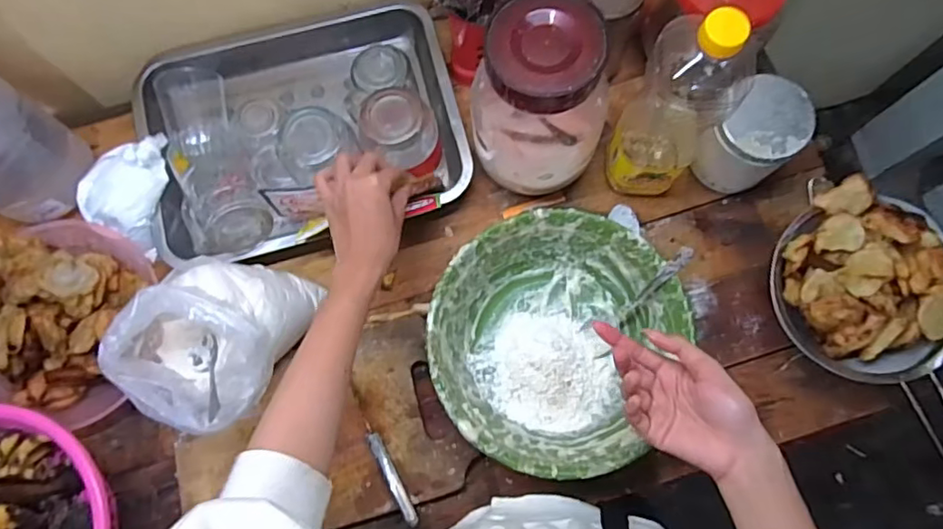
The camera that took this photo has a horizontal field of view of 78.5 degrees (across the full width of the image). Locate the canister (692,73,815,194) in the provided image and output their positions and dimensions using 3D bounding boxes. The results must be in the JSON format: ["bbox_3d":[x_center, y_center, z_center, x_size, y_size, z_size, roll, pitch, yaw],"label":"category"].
[{"bbox_3d":[0.287,-0.128,0.600,0.089,0.107,0.076,-38,79,-8],"label":"canister"}]

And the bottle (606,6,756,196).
[{"bbox_3d":[0.184,-0.140,0.524,0.078,0.258,0.087,36,79,9],"label":"bottle"}]

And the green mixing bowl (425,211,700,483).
[{"bbox_3d":[0.074,0.069,0.563,0.214,0.072,0.235,0,76,1],"label":"green mixing bowl"}]

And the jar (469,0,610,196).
[{"bbox_3d":[0.068,-0.147,0.546,0.112,0.181,0.117,0,76,1],"label":"jar"}]

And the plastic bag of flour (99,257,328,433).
[{"bbox_3d":[-0.243,0.066,0.534,0.130,0.139,0.151,12,77,4],"label":"plastic bag of flour"}]

